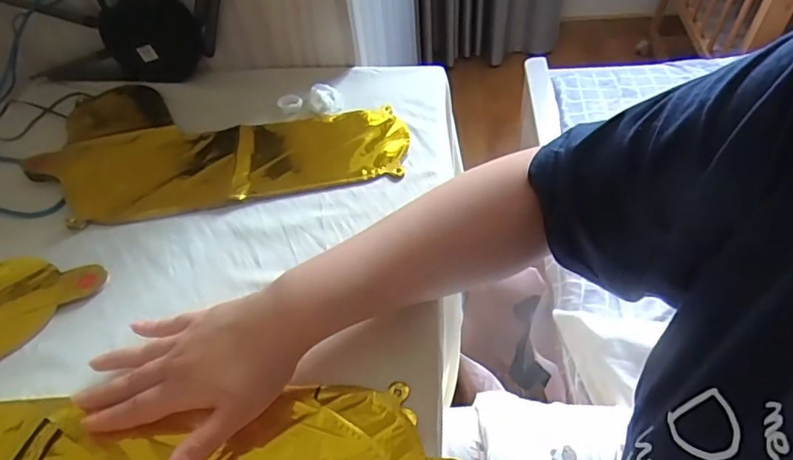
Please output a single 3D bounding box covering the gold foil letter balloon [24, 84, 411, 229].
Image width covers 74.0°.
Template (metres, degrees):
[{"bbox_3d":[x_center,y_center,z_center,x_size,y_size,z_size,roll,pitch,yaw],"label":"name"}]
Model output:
[{"bbox_3d":[-0.195,-0.117,0.600,0.390,0.013,0.234,-8,49,-1],"label":"gold foil letter balloon"}]

